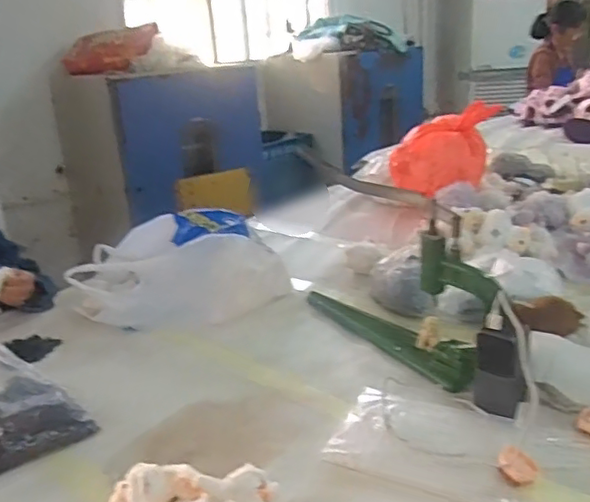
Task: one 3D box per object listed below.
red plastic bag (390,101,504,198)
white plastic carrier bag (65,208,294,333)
[{"bbox_3d":[0.396,-0.271,1.571,0.212,0.187,0.240,-20,25,-37],"label":"red plastic bag"},{"bbox_3d":[-0.222,0.030,1.201,0.397,0.164,0.280,-7,20,-7],"label":"white plastic carrier bag"}]

